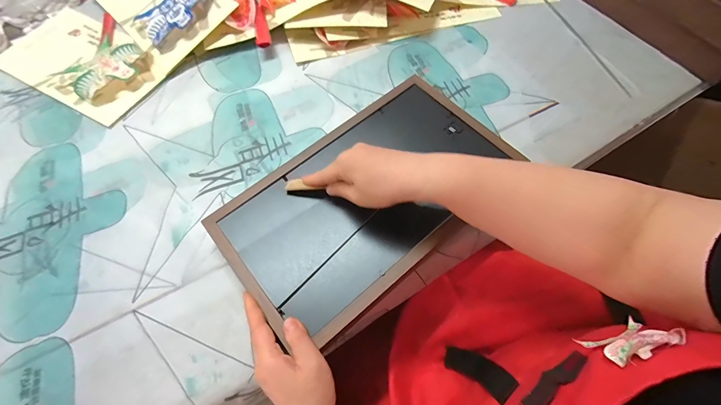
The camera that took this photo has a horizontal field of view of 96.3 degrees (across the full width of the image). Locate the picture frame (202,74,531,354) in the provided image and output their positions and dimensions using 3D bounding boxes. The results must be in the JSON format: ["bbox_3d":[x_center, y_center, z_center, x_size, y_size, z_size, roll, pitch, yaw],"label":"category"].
[{"bbox_3d":[0.011,-0.012,0.390,0.343,0.034,0.198,-37,69,-15],"label":"picture frame"}]

